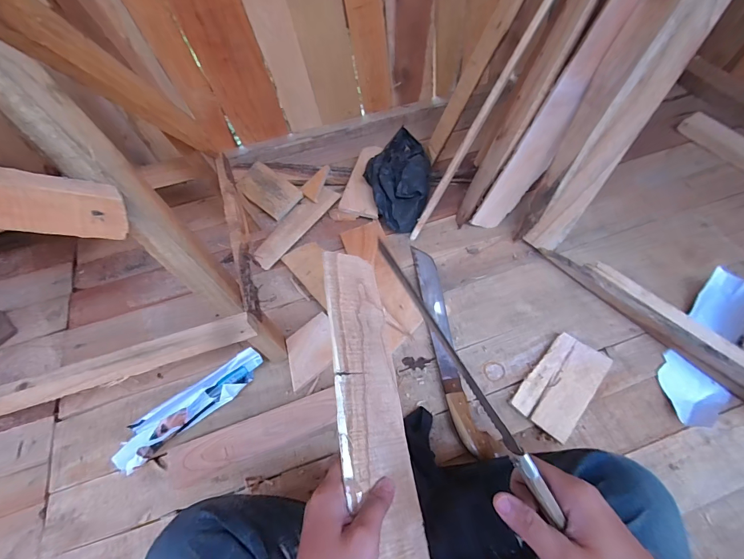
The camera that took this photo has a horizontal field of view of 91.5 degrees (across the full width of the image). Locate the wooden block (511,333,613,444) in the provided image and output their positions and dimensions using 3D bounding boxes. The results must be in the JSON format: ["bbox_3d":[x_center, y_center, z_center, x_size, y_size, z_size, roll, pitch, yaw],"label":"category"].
[{"bbox_3d":[0.332,0.181,0.636,0.096,0.020,0.176,36,67,21],"label":"wooden block"}]

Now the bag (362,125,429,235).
[{"bbox_3d":[0.058,-0.233,0.862,0.147,0.081,0.257,8,60,7],"label":"bag"}]

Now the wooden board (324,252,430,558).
[{"bbox_3d":[0.002,0.135,0.355,0.080,0.007,0.351,10,61,-37],"label":"wooden board"}]

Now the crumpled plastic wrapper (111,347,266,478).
[{"bbox_3d":[-0.312,0.220,0.631,0.265,0.054,0.069,-37,65,-18],"label":"crumpled plastic wrapper"}]

